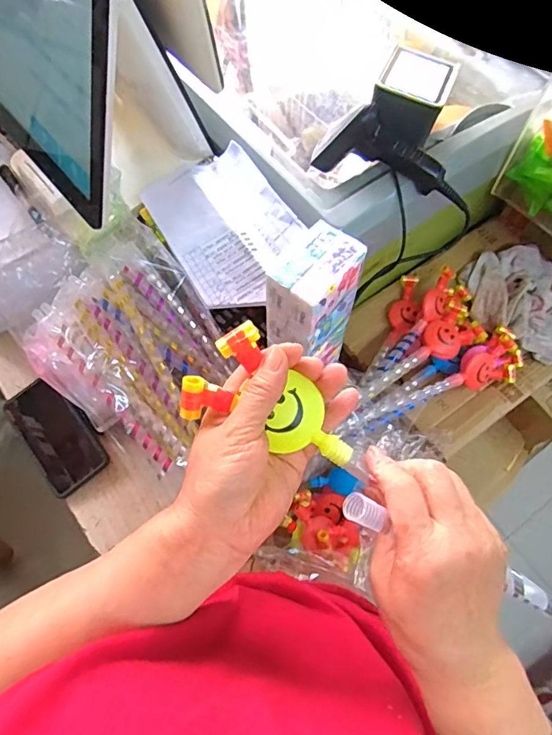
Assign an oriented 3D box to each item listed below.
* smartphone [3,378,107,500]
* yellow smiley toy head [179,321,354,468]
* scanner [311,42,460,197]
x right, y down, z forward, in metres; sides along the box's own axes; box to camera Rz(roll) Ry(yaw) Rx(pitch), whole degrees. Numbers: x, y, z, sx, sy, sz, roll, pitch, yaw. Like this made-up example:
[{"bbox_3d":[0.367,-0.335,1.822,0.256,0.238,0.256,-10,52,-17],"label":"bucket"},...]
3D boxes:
[{"bbox_3d":[-0.270,0.079,0.593,0.072,0.012,0.149,-35,72,-15],"label":"smartphone"},{"bbox_3d":[-0.008,0.033,0.320,0.070,0.023,0.111,-43,95,2],"label":"yellow smiley toy head"},{"bbox_3d":[0.133,-0.298,0.574,0.166,0.080,0.153,1,67,-1],"label":"scanner"}]

